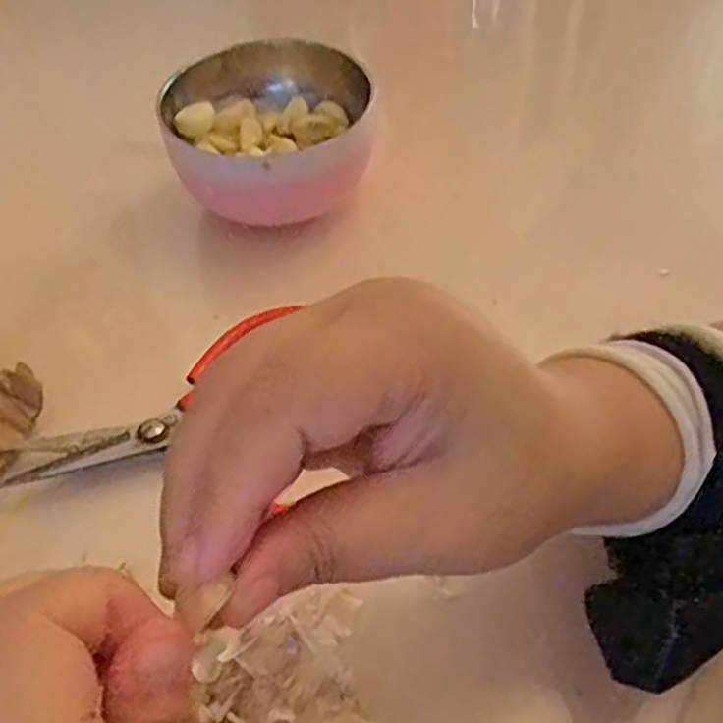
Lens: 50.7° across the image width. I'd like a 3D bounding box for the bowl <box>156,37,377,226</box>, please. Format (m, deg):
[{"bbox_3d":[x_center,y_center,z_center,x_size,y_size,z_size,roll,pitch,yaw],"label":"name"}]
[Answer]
[{"bbox_3d":[-0.057,-0.131,0.432,0.112,0.057,0.097,13,52,14],"label":"bowl"}]

